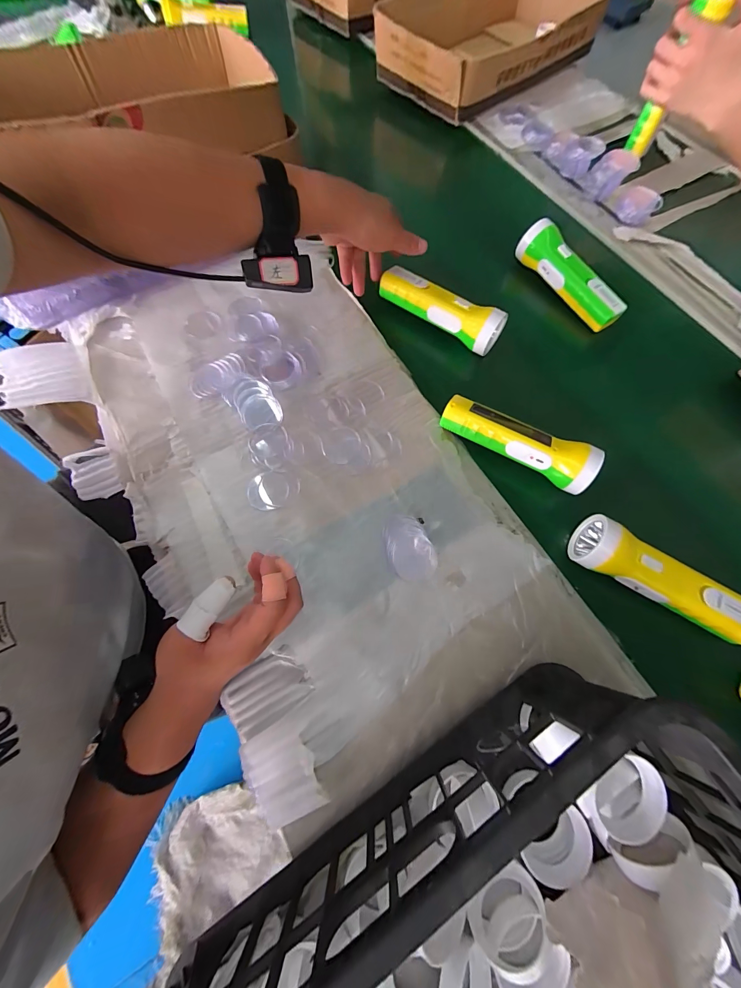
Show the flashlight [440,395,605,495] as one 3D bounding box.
[{"bbox_3d":[0.160,-0.061,0.365,0.165,0.040,0.044,30,74,10],"label":"flashlight"}]

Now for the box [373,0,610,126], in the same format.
[{"bbox_3d":[0.225,-0.868,0.630,0.435,0.082,0.269,-39,76,-12],"label":"box"}]

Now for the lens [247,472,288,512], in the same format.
[{"bbox_3d":[-0.111,-0.003,0.361,0.040,0.004,0.042,0,71,0],"label":"lens"}]

